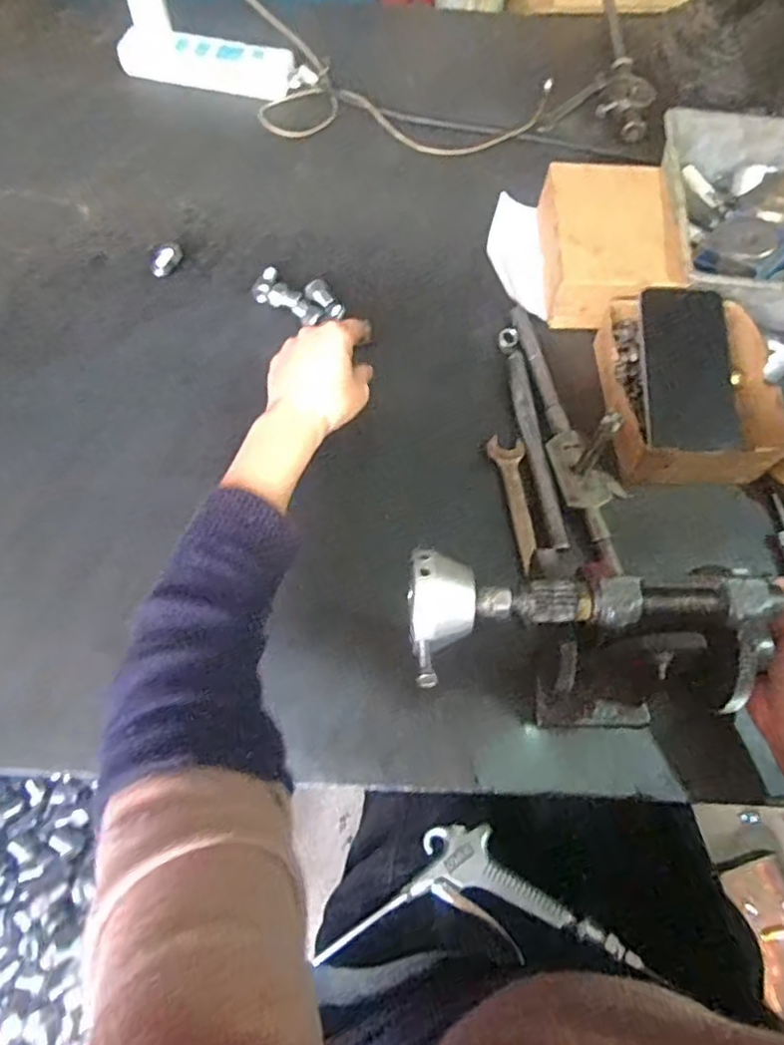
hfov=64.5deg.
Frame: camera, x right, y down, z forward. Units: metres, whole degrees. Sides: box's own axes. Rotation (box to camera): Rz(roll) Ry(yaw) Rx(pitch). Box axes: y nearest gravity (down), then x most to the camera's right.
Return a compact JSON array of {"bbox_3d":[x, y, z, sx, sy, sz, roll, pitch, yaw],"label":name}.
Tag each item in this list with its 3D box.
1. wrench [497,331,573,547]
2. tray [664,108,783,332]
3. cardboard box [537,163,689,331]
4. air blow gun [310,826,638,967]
[{"bbox_3d":[0.125,-0.083,0.558,0.016,0.017,0.235,-5,66,-4],"label":"wrench"},{"bbox_3d":[0.361,-0.313,0.631,0.175,0.056,0.265,5,65,0],"label":"tray"},{"bbox_3d":[0.214,-0.277,0.624,0.122,0.055,0.178,3,65,-1],"label":"cardboard box"},{"bbox_3d":[0.066,0.304,0.507,0.241,0.019,0.098,-4,58,10],"label":"air blow gun"}]

